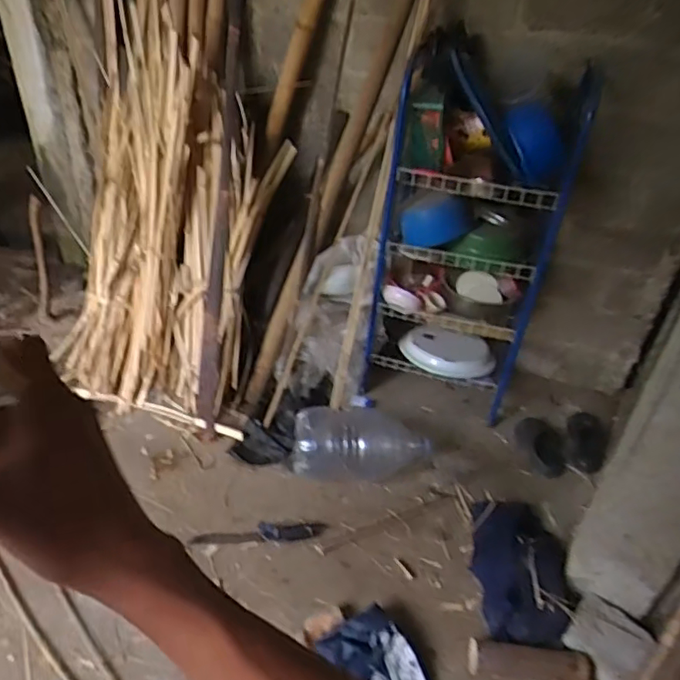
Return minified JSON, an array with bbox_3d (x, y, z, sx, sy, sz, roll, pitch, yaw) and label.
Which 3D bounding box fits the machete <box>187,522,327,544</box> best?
[{"bbox_3d":[-0.244,0.602,1.754,0.410,0.033,0.063,-2,37,-12],"label":"machete"}]

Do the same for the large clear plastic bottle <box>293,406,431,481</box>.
[{"bbox_3d":[0.076,0.345,1.948,0.462,0.222,0.186,5,36,1],"label":"large clear plastic bottle"}]

